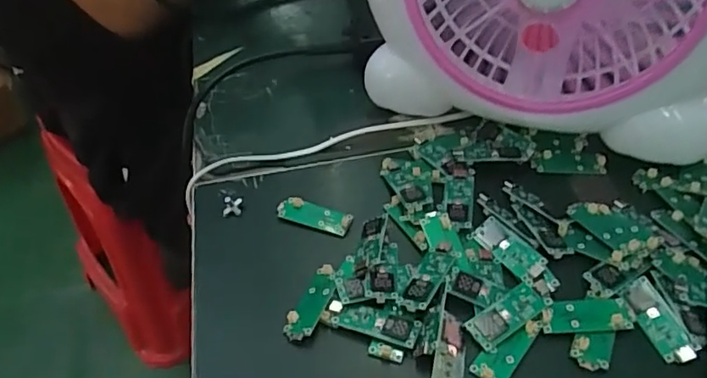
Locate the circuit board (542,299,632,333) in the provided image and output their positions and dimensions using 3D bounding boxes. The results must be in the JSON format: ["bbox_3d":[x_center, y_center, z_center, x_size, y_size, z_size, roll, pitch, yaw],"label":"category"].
[{"bbox_3d":[0.127,0.068,0.312,0.047,0.004,0.019,-2,44,2],"label":"circuit board"}]

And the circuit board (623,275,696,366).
[{"bbox_3d":[0.162,0.071,0.309,0.019,0.005,0.048,-8,44,-4],"label":"circuit board"}]

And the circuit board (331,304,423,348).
[{"bbox_3d":[0.013,0.075,0.319,0.048,0.004,0.017,13,46,16],"label":"circuit board"}]

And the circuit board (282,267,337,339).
[{"bbox_3d":[-0.023,0.066,0.333,0.018,0.009,0.050,14,47,18],"label":"circuit board"}]

